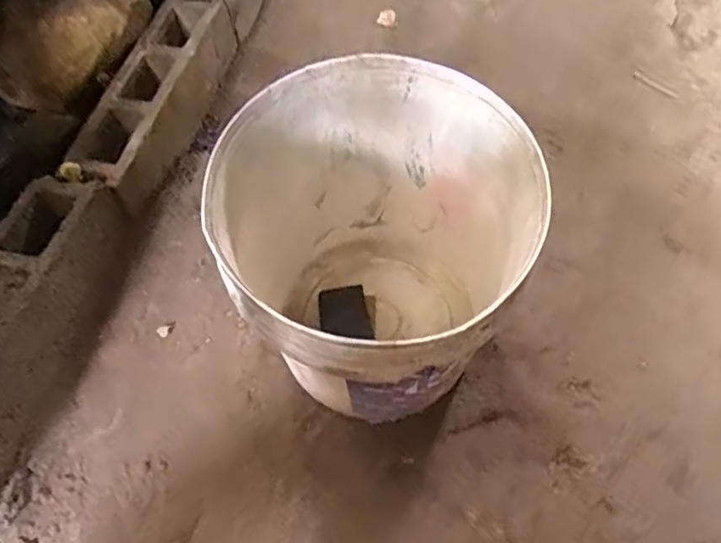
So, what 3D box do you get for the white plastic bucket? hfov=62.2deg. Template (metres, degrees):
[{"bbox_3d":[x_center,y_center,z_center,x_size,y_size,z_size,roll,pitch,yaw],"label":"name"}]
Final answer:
[{"bbox_3d":[0.009,0.000,0.645,0.275,0.317,0.286,0,62,0],"label":"white plastic bucket"}]

